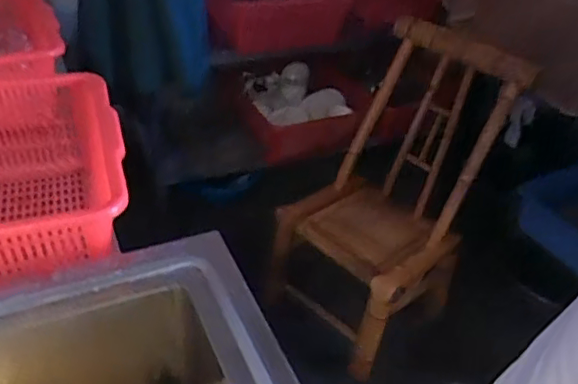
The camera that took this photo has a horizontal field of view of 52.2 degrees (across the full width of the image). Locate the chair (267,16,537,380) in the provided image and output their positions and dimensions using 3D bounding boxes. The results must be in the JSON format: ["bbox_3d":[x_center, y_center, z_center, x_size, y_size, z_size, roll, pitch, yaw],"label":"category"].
[{"bbox_3d":[0.277,-0.011,1.605,0.504,0.738,0.426,-27,46,-37],"label":"chair"}]

